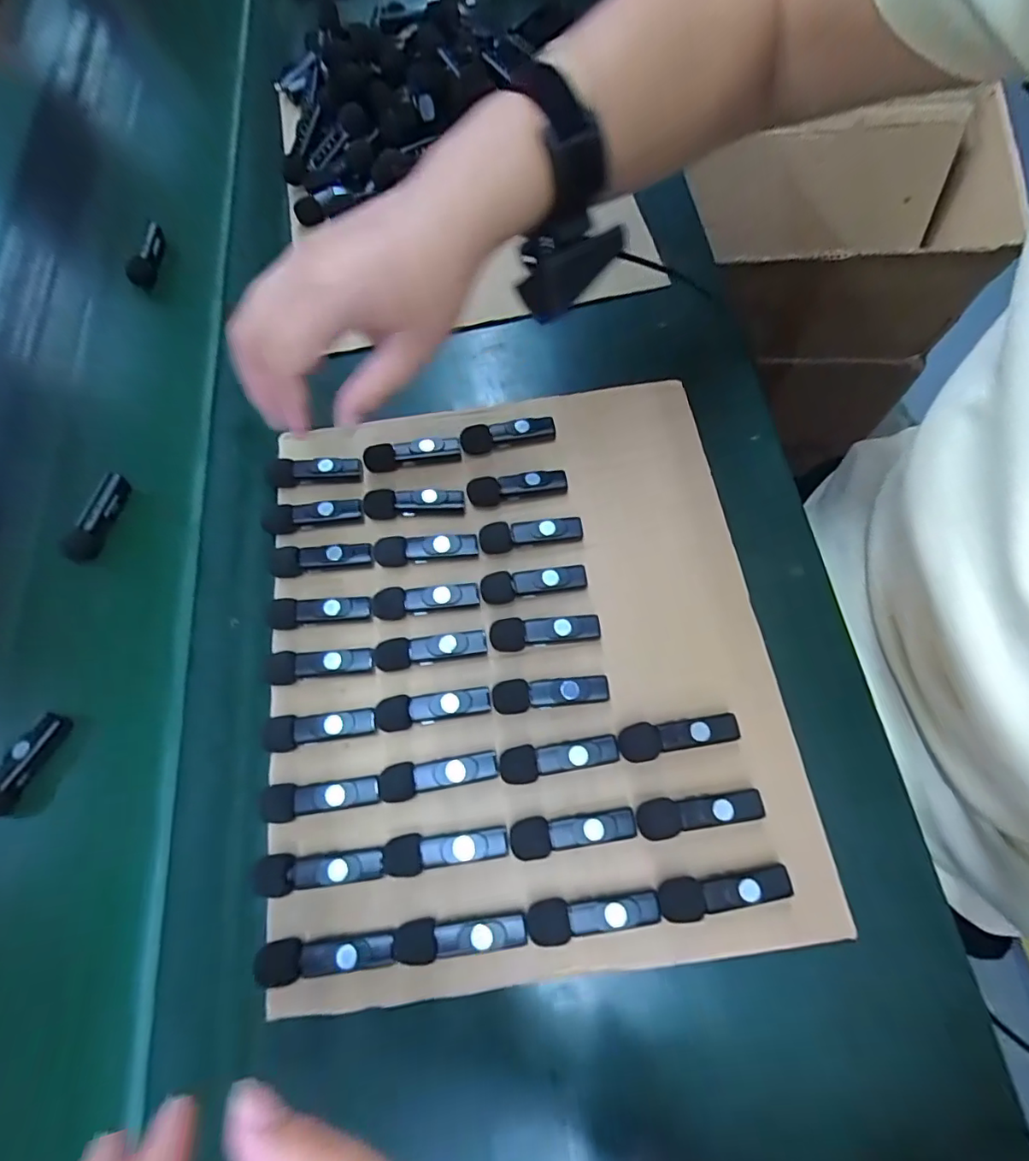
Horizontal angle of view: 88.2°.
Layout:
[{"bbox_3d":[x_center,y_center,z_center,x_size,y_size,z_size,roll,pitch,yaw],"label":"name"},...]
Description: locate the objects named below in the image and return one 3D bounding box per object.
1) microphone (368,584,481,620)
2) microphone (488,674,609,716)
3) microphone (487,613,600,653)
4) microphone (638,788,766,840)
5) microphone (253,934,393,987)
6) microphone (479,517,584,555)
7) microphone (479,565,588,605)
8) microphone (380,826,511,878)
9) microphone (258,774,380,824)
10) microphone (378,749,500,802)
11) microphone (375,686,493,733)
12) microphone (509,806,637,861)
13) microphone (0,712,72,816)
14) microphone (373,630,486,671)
[{"bbox_3d":[-0.055,0.012,0.325,0.065,0.011,0.017,-7,69,4],"label":"microphone"},{"bbox_3d":[0.020,0.064,0.306,0.065,0.014,0.018,-9,69,3],"label":"microphone"},{"bbox_3d":[0.018,0.031,0.317,0.064,0.013,0.018,-7,69,4],"label":"microphone"},{"bbox_3d":[0.097,0.121,0.278,0.066,0.010,0.018,-11,69,2],"label":"microphone"},{"bbox_3d":[-0.094,0.184,0.262,0.066,0.009,0.018,-11,69,2],"label":"microphone"},{"bbox_3d":[0.011,-0.030,0.340,0.065,0.015,0.017,-10,69,3],"label":"microphone"},{"bbox_3d":[0.011,0.002,0.328,0.064,0.012,0.018,-11,69,2],"label":"microphone"},{"bbox_3d":[-0.036,0.139,0.277,0.064,0.012,0.018,-11,69,2],"label":"microphone"},{"bbox_3d":[-0.106,0.116,0.287,0.064,0.010,0.018,-11,69,2],"label":"microphone"},{"bbox_3d":[-0.042,0.106,0.290,0.064,0.011,0.018,-11,69,2],"label":"microphone"},{"bbox_3d":[-0.047,0.073,0.304,0.064,0.013,0.018,-11,69,2],"label":"microphone"},{"bbox_3d":[0.030,0.131,0.278,0.064,0.011,0.018,-11,69,2],"label":"microphone"},{"bbox_3d":[-0.298,0.111,0.320,0.017,0.017,0.065,25,71,12],"label":"microphone"},{"bbox_3d":[-0.050,0.040,0.316,0.066,0.011,0.018,-11,69,2],"label":"microphone"}]

